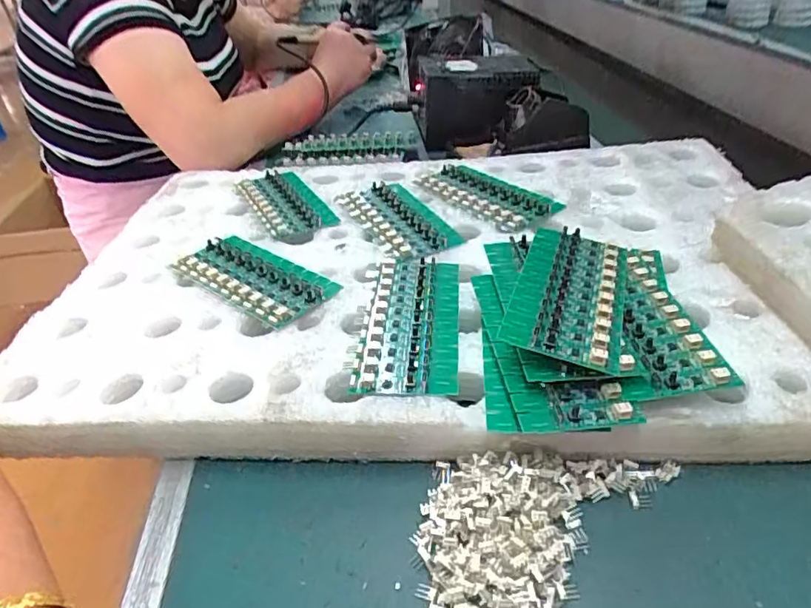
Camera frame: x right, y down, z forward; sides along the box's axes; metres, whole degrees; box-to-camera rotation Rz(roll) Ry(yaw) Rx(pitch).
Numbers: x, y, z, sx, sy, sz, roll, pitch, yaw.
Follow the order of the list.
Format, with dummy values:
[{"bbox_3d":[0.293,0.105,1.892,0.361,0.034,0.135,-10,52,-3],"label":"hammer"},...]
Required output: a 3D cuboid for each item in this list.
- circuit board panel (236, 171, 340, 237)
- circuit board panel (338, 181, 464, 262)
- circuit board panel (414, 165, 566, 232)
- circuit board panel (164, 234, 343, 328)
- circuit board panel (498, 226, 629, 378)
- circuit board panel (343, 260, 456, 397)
[{"bbox_3d":[-0.114,-0.095,0.542,0.060,0.015,0.133,-21,38,-20],"label":"circuit board panel"},{"bbox_3d":[-0.007,-0.078,0.494,0.064,0.010,0.142,-20,38,-18],"label":"circuit board panel"},{"bbox_3d":[0.074,-0.106,0.523,0.069,0.006,0.136,-26,40,-26],"label":"circuit board panel"},{"bbox_3d":[-0.117,-0.023,0.435,0.138,0.010,0.064,24,46,35],"label":"circuit board panel"},{"bbox_3d":[0.099,-0.010,0.344,0.062,0.007,0.134,15,37,13],"label":"circuit board panel"},{"bbox_3d":[0.001,0.008,0.376,0.066,0.007,0.135,-1,36,7],"label":"circuit board panel"}]

